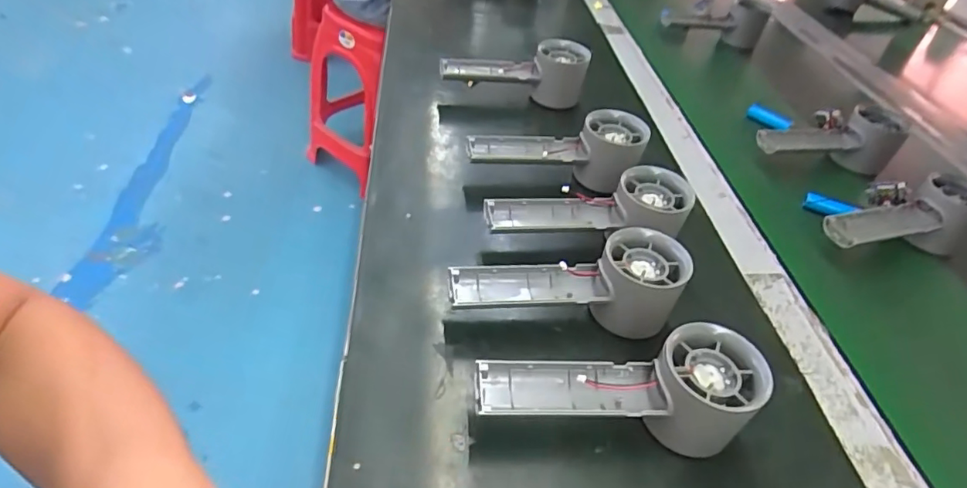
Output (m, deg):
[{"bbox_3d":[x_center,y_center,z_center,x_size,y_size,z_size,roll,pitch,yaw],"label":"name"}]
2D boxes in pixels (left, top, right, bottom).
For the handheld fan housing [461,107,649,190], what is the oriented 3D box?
[{"bbox_3d":[0.064,-0.081,0.489,0.156,0.059,0.058,4,42,-3],"label":"handheld fan housing"}]

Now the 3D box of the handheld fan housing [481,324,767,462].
[{"bbox_3d":[0.075,0.087,0.308,0.153,0.059,0.054,-2,43,-10],"label":"handheld fan housing"}]

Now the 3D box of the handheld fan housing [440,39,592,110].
[{"bbox_3d":[0.034,-0.192,0.619,0.162,0.066,0.045,3,42,-4],"label":"handheld fan housing"}]

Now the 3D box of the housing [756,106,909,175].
[{"bbox_3d":[0.367,-0.114,0.590,0.160,0.060,0.043,1,42,-6],"label":"housing"}]

